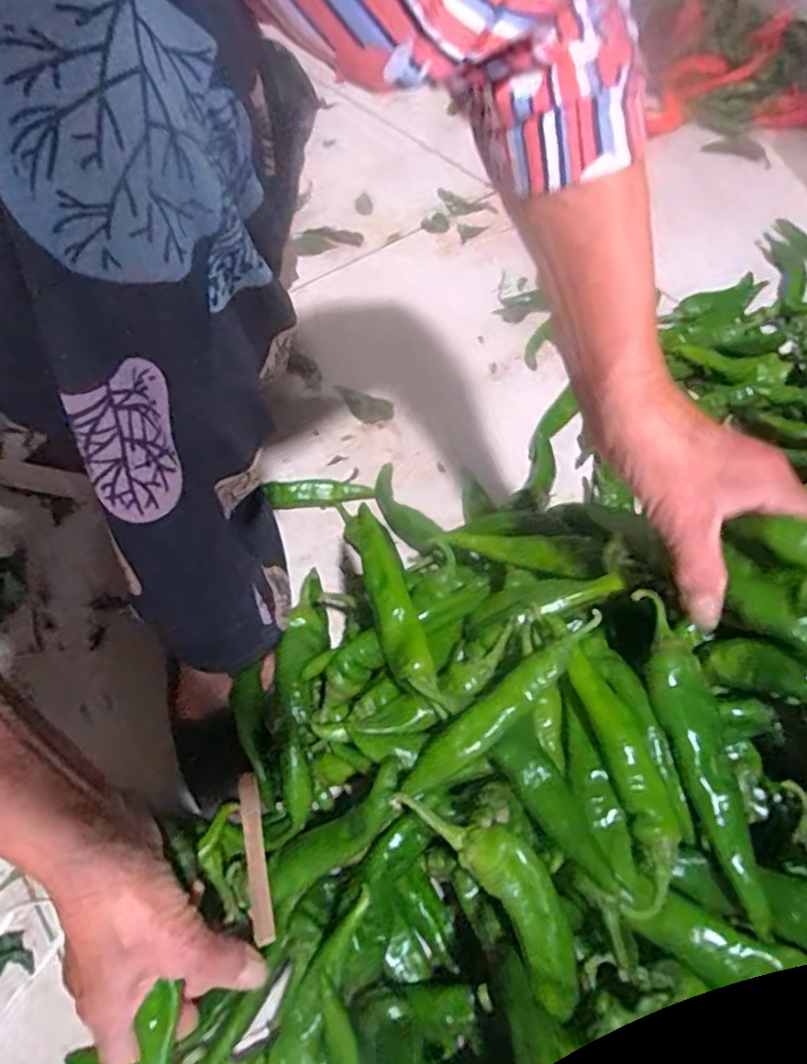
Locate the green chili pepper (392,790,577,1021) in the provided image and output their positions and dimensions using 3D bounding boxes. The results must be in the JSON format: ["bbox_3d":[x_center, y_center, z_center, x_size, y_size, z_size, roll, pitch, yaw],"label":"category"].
[{"bbox_3d":[0.048,0.165,0.306,0.032,0.026,0.120,-33,88,-21],"label":"green chili pepper"}]

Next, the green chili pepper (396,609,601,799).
[{"bbox_3d":[0.055,0.090,0.348,0.138,0.025,0.021,-31,59,-20],"label":"green chili pepper"}]

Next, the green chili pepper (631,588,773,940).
[{"bbox_3d":[0.151,0.109,0.343,0.029,0.017,0.169,-9,67,-5],"label":"green chili pepper"}]

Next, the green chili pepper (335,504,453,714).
[{"bbox_3d":[-0.009,0.040,0.406,0.025,0.022,0.139,-16,55,-10],"label":"green chili pepper"}]

